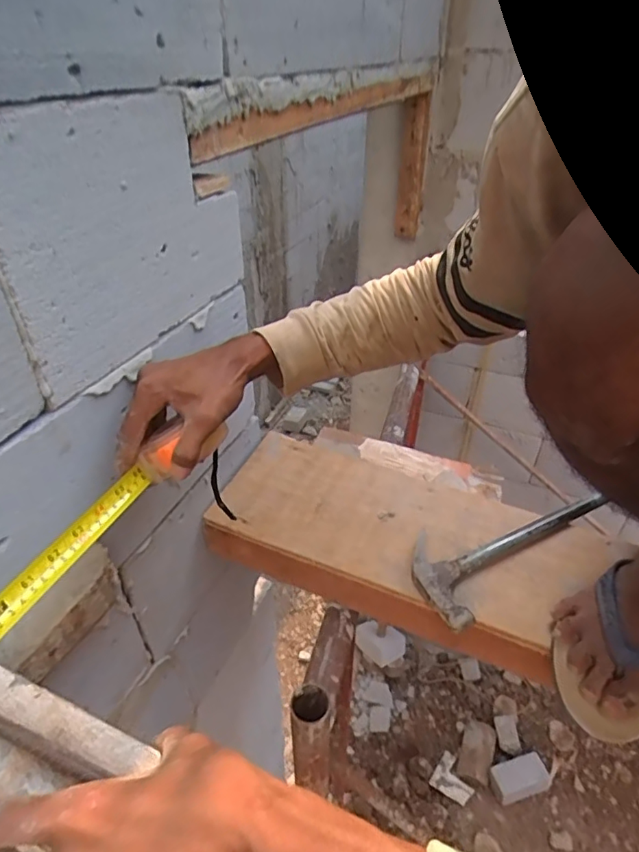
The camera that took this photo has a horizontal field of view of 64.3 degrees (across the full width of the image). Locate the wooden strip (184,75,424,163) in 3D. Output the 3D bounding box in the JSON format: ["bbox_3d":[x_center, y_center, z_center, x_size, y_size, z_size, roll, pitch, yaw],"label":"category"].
[{"bbox_3d":[0.050,-0.503,0.791,0.019,0.034,0.881,15,40,18],"label":"wooden strip"}]

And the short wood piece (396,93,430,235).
[{"bbox_3d":[0.235,-0.636,1.283,0.068,0.320,0.038,5,38,5],"label":"short wood piece"}]

